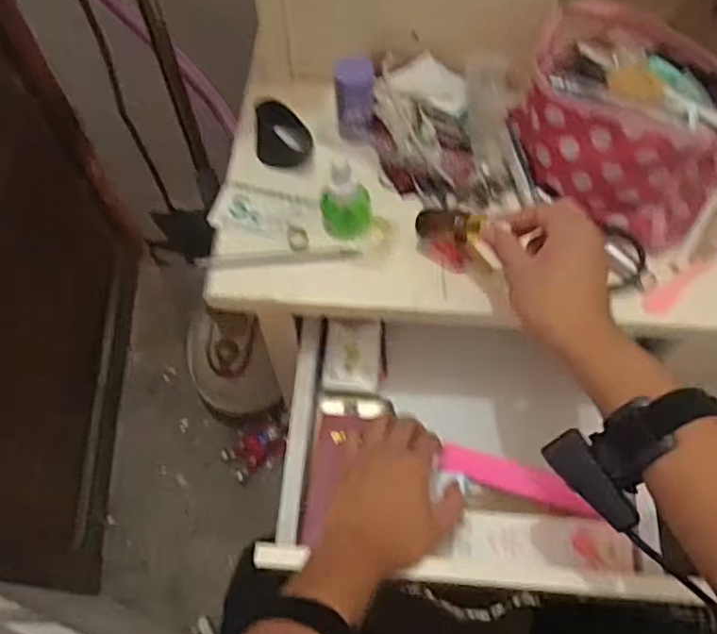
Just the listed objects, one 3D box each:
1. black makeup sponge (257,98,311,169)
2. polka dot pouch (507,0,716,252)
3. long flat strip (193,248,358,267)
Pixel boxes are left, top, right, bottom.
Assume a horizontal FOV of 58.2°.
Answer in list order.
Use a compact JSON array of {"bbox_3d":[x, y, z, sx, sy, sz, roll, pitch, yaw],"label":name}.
[{"bbox_3d":[-0.070,-0.171,0.603,0.049,0.026,0.059,-3,63,-1],"label":"black makeup sponge"},{"bbox_3d":[0.231,-0.167,0.549,0.182,0.098,0.161,35,68,17],"label":"polka dot pouch"},{"bbox_3d":[-0.069,-0.052,0.554,0.139,0.005,0.012,-5,63,-2],"label":"long flat strip"}]

